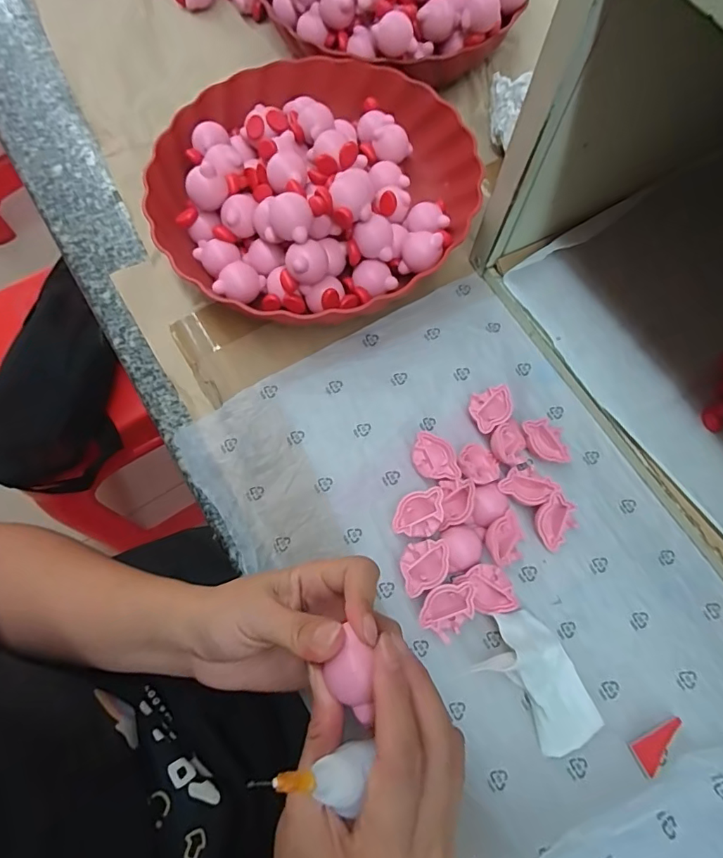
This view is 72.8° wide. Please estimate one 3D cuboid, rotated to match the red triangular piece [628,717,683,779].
[{"bbox_3d":[0.164,0.173,0.274,0.015,0.004,0.035,36,68,31],"label":"red triangular piece"}]

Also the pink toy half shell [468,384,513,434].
[{"bbox_3d":[0.090,-0.012,0.338,0.030,0.011,0.029,-17,70,-6],"label":"pink toy half shell"}]

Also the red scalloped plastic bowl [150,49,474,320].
[{"bbox_3d":[-0.034,-0.186,0.370,0.238,0.062,0.238,0,69,0],"label":"red scalloped plastic bowl"}]

